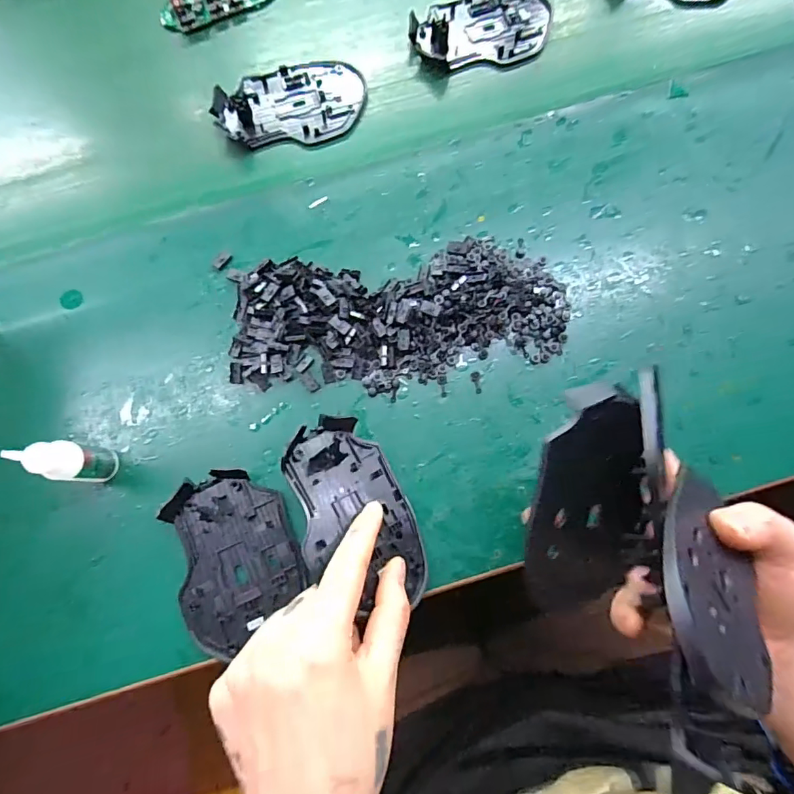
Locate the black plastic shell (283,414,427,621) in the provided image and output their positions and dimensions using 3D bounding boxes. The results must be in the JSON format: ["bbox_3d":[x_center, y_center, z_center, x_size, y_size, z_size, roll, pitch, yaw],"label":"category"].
[{"bbox_3d":[-0.026,0.067,0.284,0.072,0.016,0.112,-12,73,-37],"label":"black plastic shell"}]

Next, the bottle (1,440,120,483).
[{"bbox_3d":[-0.188,0.037,0.277,0.016,0.071,0.021,7,77,3],"label":"bottle"}]

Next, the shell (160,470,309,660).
[{"bbox_3d":[-0.100,0.096,0.293,0.074,0.011,0.099,-20,77,-4],"label":"shell"}]

